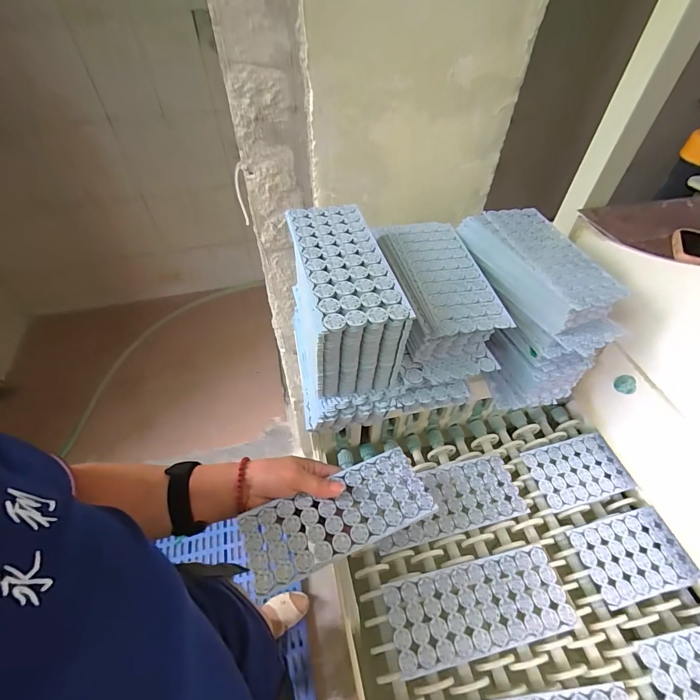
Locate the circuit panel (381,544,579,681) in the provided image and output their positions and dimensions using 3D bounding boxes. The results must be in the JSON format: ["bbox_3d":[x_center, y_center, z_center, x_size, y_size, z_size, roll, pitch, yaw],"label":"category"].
[{"bbox_3d":[0.143,0.284,0.409,0.201,0.004,0.081,-9,50,-9],"label":"circuit panel"}]

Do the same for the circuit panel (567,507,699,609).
[{"bbox_3d":[0.345,0.247,0.445,0.128,0.004,0.082,-10,51,-9],"label":"circuit panel"}]

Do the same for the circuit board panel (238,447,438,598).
[{"bbox_3d":[-0.010,0.176,0.393,0.194,0.007,0.082,-17,52,-18],"label":"circuit board panel"}]

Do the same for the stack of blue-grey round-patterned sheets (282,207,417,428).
[{"bbox_3d":[-0.010,-0.037,0.420,0.099,0.153,0.203,-6,50,-6],"label":"stack of blue-grey round-patterned sheets"}]

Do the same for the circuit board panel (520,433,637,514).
[{"bbox_3d":[0.319,0.168,0.514,0.131,0.007,0.083,-12,51,-10],"label":"circuit board panel"}]

